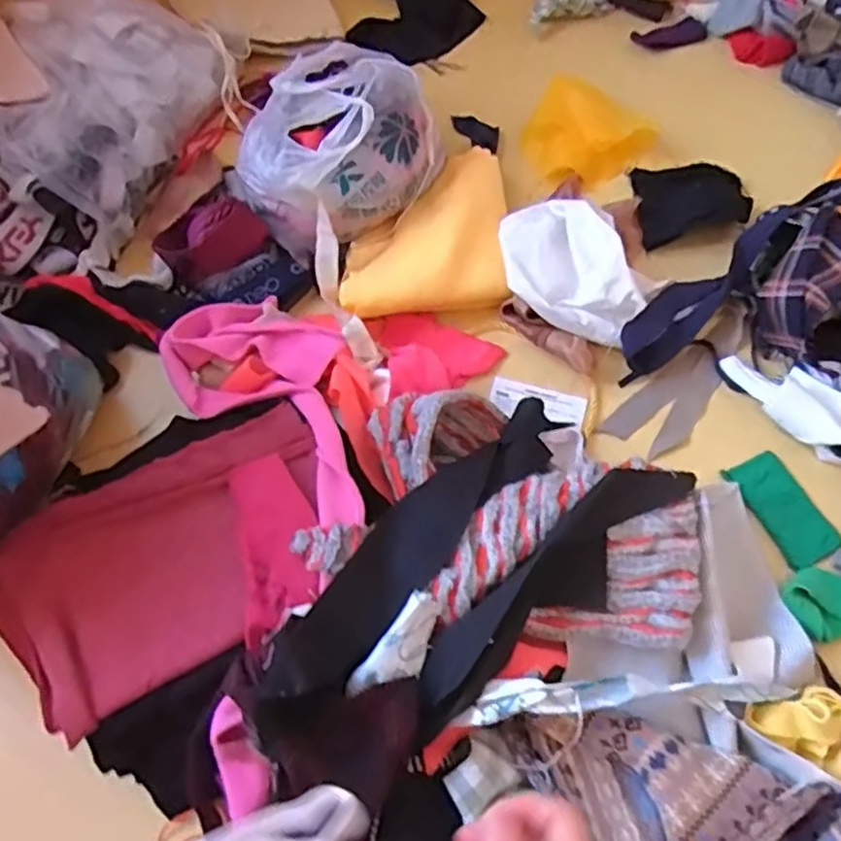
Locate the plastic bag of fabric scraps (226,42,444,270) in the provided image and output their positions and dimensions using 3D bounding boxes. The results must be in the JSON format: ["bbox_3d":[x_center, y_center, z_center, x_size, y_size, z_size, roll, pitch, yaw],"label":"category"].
[{"bbox_3d":[-0.092,-0.302,0.746,0.214,0.133,0.184,-40,70,-16],"label":"plastic bag of fabric scraps"}]

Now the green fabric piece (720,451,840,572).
[{"bbox_3d":[0.328,0.081,0.622,0.055,0.007,0.102,-22,66,-9],"label":"green fabric piece"}]

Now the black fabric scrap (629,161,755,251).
[{"bbox_3d":[0.305,-0.252,0.781,0.127,0.015,0.105,-10,65,-3],"label":"black fabric scrap"}]

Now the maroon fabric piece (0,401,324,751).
[{"bbox_3d":[-0.193,0.103,0.547,0.267,0.032,0.173,-31,68,-13],"label":"maroon fabric piece"}]

